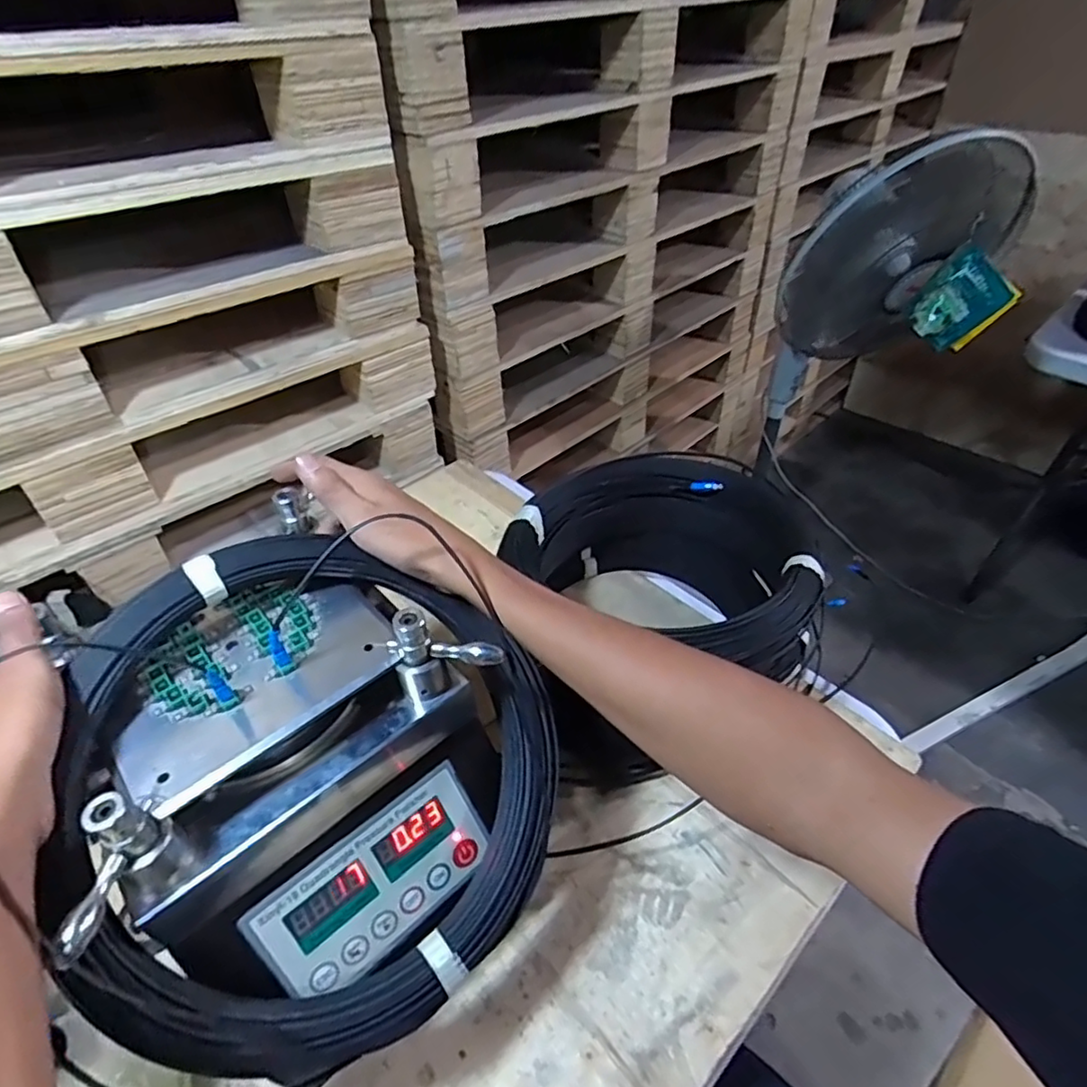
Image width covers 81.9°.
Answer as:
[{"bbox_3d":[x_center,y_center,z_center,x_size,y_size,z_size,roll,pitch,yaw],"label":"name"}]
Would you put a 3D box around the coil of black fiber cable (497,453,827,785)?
[{"bbox_3d":[0.114,0.052,0.675,0.286,0.187,0.295,-1,43,1],"label":"coil of black fiber cable"}]

